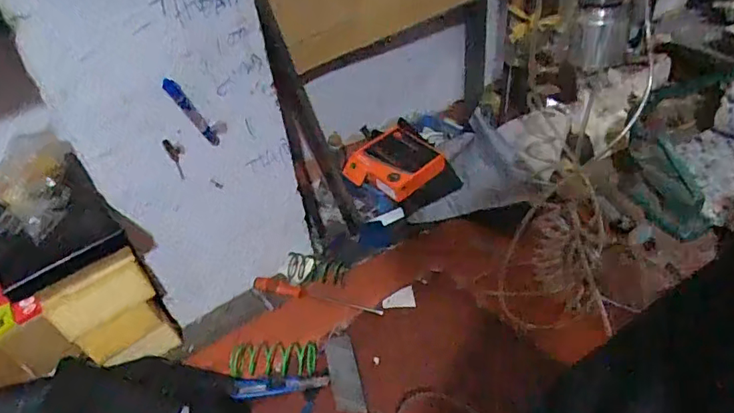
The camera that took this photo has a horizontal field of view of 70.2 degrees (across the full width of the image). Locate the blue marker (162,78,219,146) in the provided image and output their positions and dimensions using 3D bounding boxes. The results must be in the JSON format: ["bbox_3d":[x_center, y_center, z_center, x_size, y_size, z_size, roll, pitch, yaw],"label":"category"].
[{"bbox_3d":[-0.275,-0.147,0.823,0.018,0.136,0.012,-22,45,9],"label":"blue marker"}]

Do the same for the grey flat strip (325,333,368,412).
[{"bbox_3d":[-0.040,0.288,0.905,0.049,0.008,0.149,-13,50,-6],"label":"grey flat strip"}]

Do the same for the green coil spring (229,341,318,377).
[{"bbox_3d":[-0.163,0.261,0.900,0.154,0.043,0.057,1,42,9],"label":"green coil spring"}]

